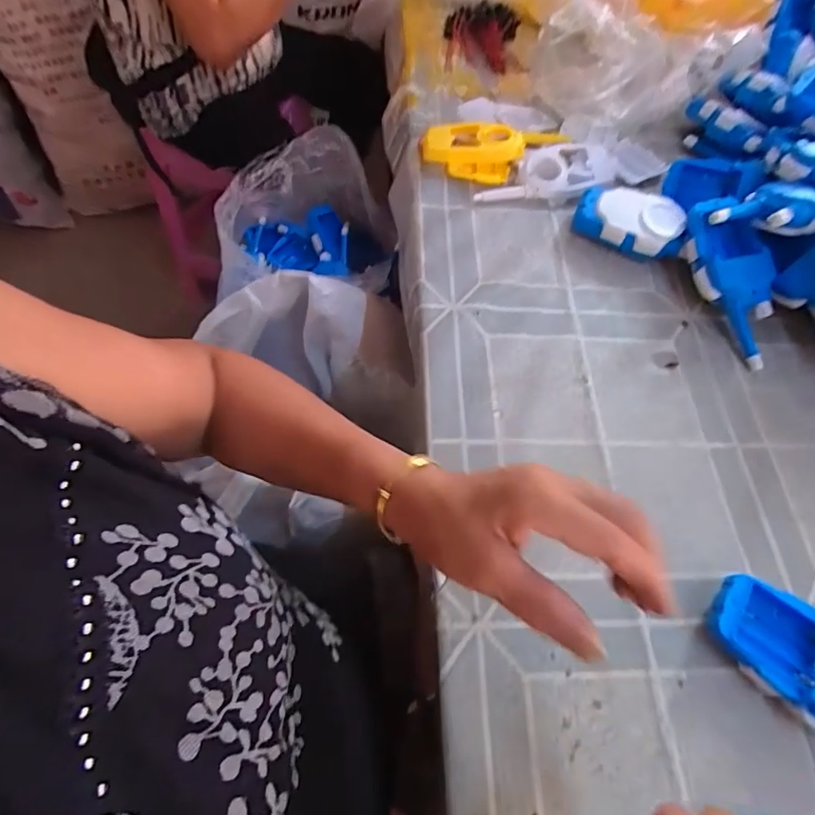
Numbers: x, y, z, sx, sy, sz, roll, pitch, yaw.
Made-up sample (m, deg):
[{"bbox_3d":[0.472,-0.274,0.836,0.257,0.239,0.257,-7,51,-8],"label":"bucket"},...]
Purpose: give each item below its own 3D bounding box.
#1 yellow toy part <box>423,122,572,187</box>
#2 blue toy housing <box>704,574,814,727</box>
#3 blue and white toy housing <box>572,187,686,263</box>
[{"bbox_3d":[0.097,-0.289,0.543,0.160,0.017,0.082,-4,78,2],"label":"yellow toy part"},{"bbox_3d":[0.275,0.179,0.313,0.160,0.035,0.060,41,67,17],"label":"blue toy housing"},{"bbox_3d":[0.228,-0.190,0.498,0.109,0.043,0.058,25,63,10],"label":"blue and white toy housing"}]

